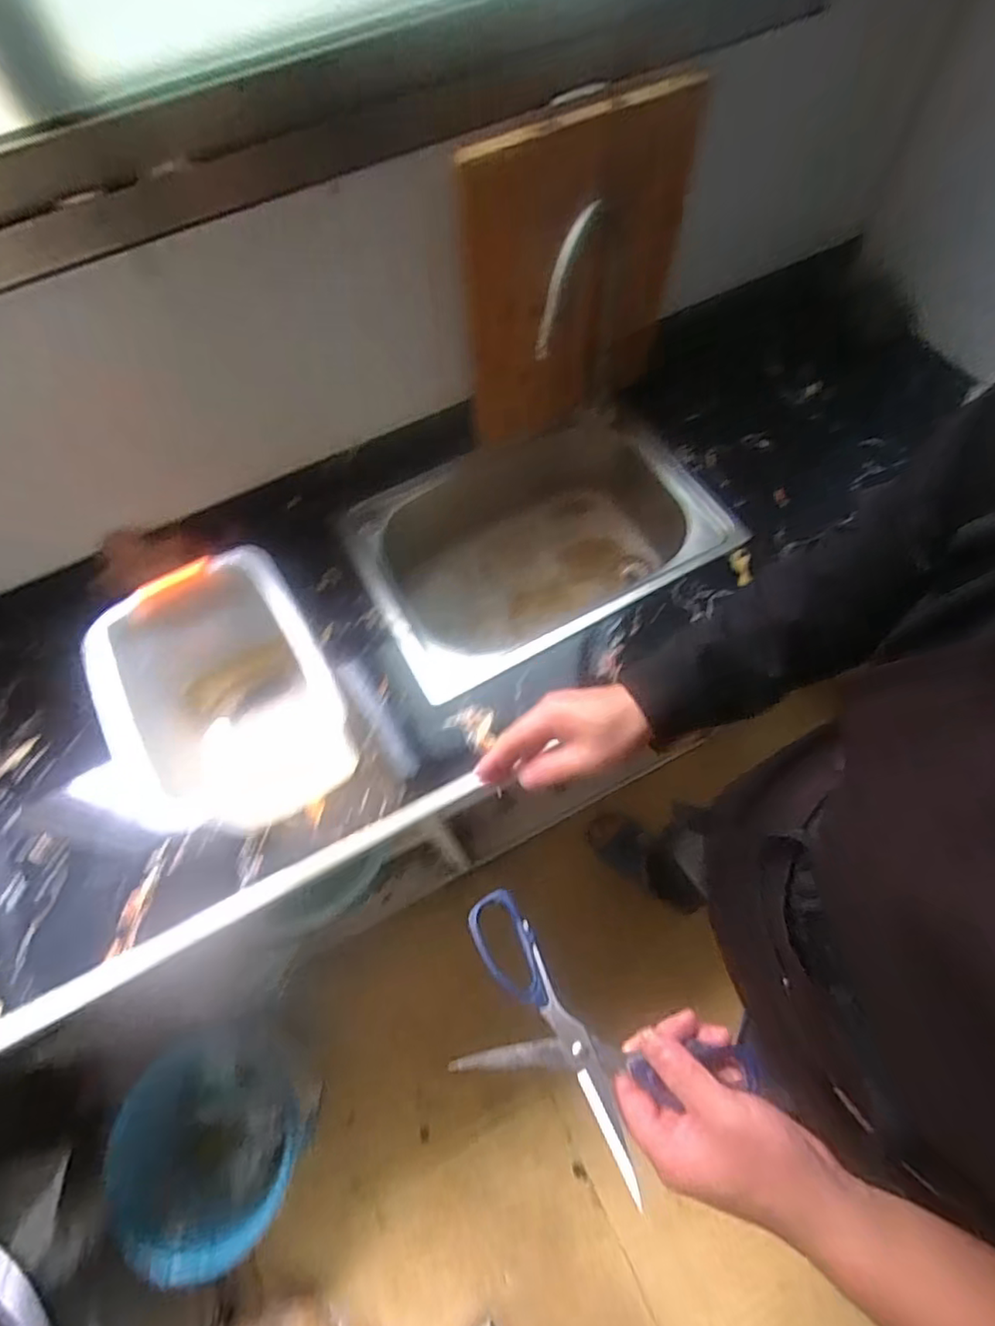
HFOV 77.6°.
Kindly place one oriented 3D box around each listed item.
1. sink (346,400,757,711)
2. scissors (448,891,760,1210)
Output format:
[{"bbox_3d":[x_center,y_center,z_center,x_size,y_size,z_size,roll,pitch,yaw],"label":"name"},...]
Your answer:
[{"bbox_3d":[0.063,-0.136,0.875,0.473,0.180,0.315,-18,65,-5],"label":"sink"},{"bbox_3d":[0.052,0.237,0.388,0.195,0.016,0.099,28,69,15],"label":"scissors"}]

